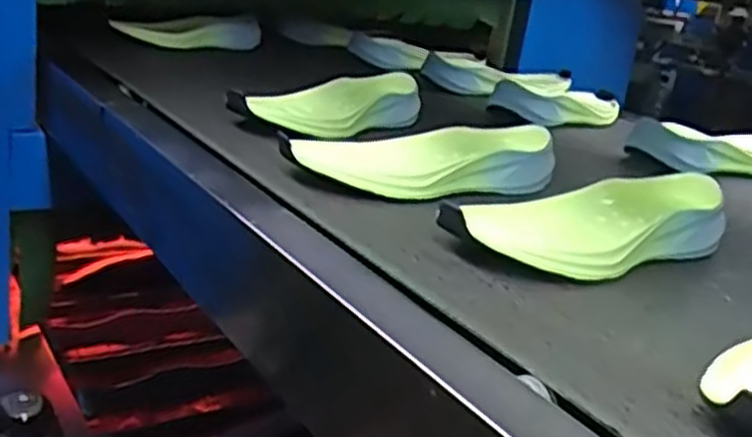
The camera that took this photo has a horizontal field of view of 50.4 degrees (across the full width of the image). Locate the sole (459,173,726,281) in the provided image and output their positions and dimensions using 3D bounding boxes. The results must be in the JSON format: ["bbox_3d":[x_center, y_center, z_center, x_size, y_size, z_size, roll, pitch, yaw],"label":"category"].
[{"bbox_3d":[0.166,0.002,0.595,0.256,0.041,0.103,-12,25,-38],"label":"sole"}]

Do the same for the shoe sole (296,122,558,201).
[{"bbox_3d":[0.047,-0.048,0.695,0.245,0.043,0.083,-4,22,-22],"label":"shoe sole"}]

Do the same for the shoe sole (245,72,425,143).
[{"bbox_3d":[-0.042,-0.121,0.856,0.080,0.044,0.231,21,26,39],"label":"shoe sole"}]

